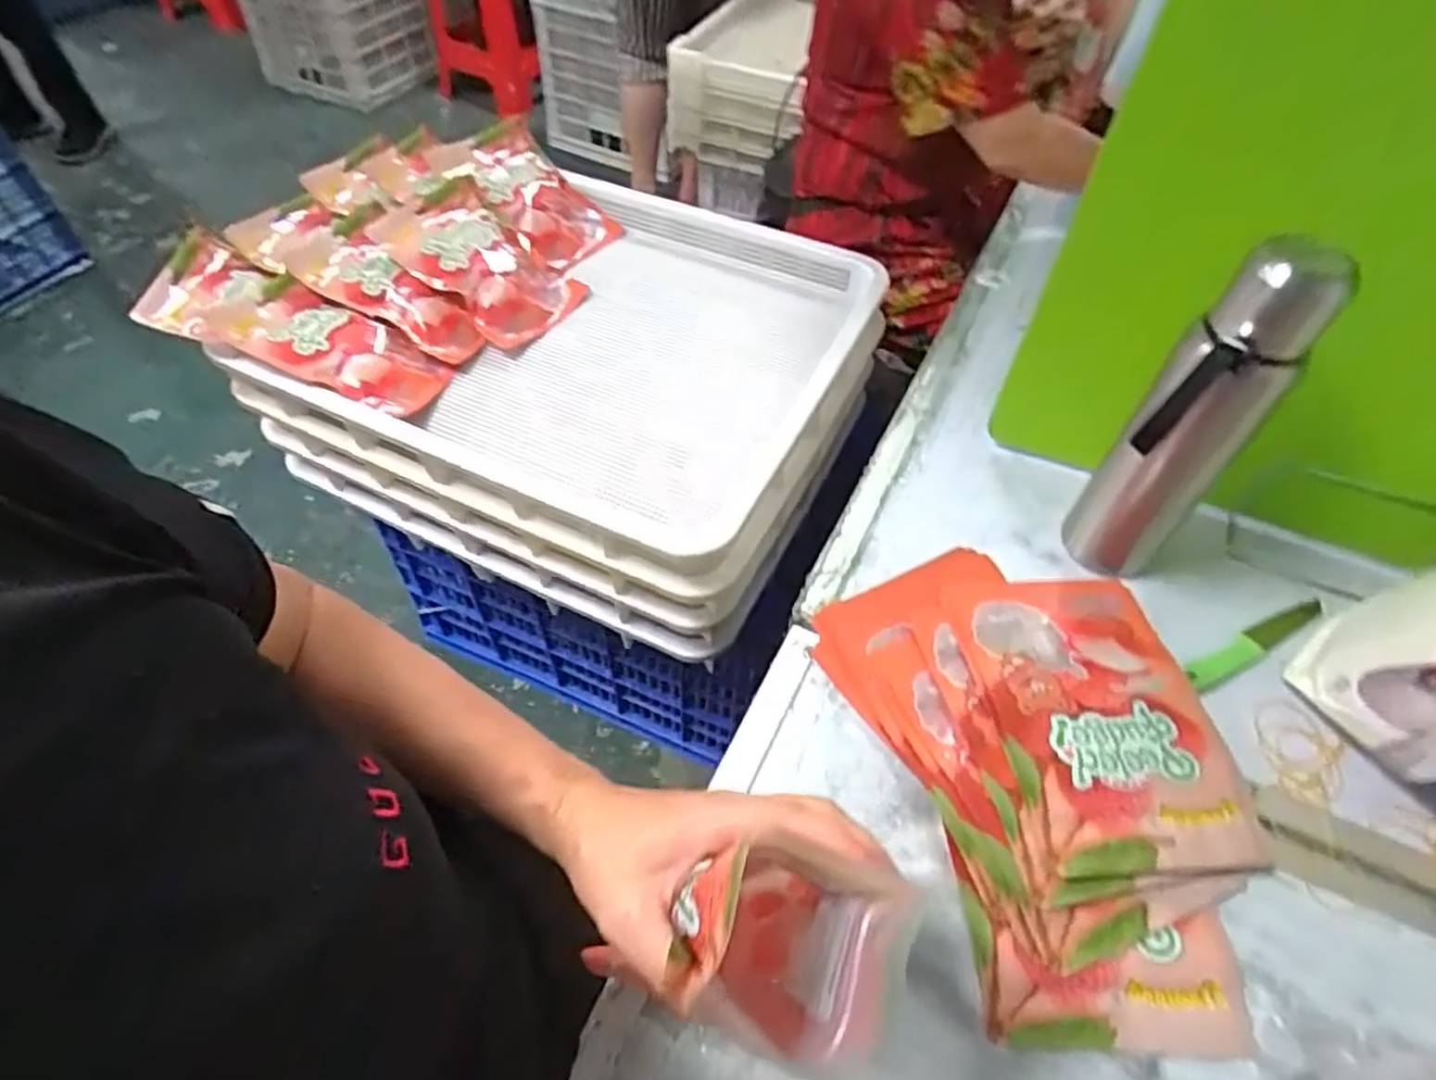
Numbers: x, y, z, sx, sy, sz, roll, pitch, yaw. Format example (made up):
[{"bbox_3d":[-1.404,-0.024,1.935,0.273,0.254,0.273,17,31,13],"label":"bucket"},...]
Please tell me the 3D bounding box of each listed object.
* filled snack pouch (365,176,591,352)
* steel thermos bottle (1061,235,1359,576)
[{"bbox_3d":[-0.277,-0.327,0.874,0.222,0.030,0.147,40,58,-2],"label":"filled snack pouch"},{"bbox_3d":[0.332,-0.069,0.537,0.072,0.270,0.114,34,58,24],"label":"steel thermos bottle"}]

